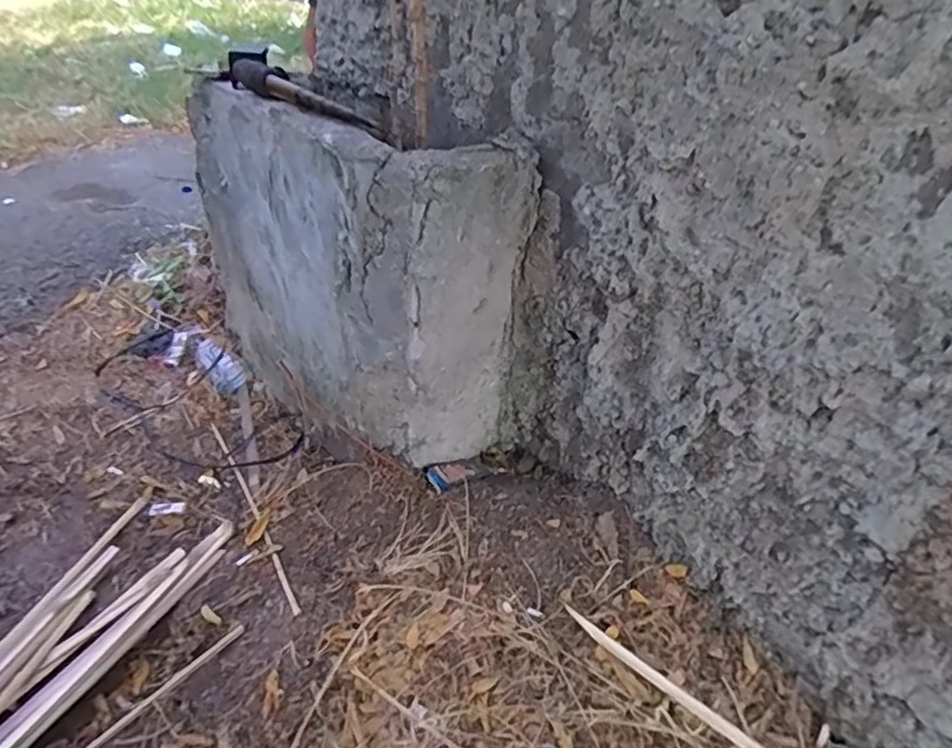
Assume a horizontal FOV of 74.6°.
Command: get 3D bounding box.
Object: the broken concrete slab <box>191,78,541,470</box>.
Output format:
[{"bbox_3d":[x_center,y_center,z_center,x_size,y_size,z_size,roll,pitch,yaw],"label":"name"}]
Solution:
[{"bbox_3d":[-0.248,-0.210,1.178,0.267,0.543,0.683,-23,44,-35],"label":"broken concrete slab"}]

